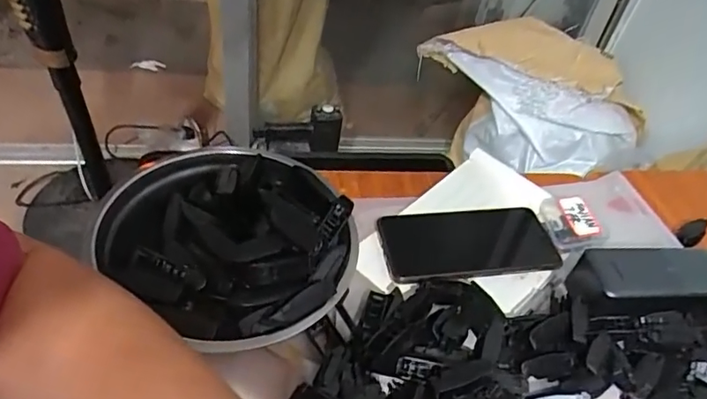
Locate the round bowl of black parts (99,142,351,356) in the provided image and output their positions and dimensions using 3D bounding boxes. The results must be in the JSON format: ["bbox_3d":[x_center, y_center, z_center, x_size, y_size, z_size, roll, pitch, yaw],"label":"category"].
[{"bbox_3d":[-0.096,0.037,0.445,0.201,0.070,0.175,31,49,21],"label":"round bowl of black parts"}]

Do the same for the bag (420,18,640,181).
[{"bbox_3d":[0.392,-0.209,1.239,0.502,0.329,0.216,27,47,17],"label":"bag"}]

